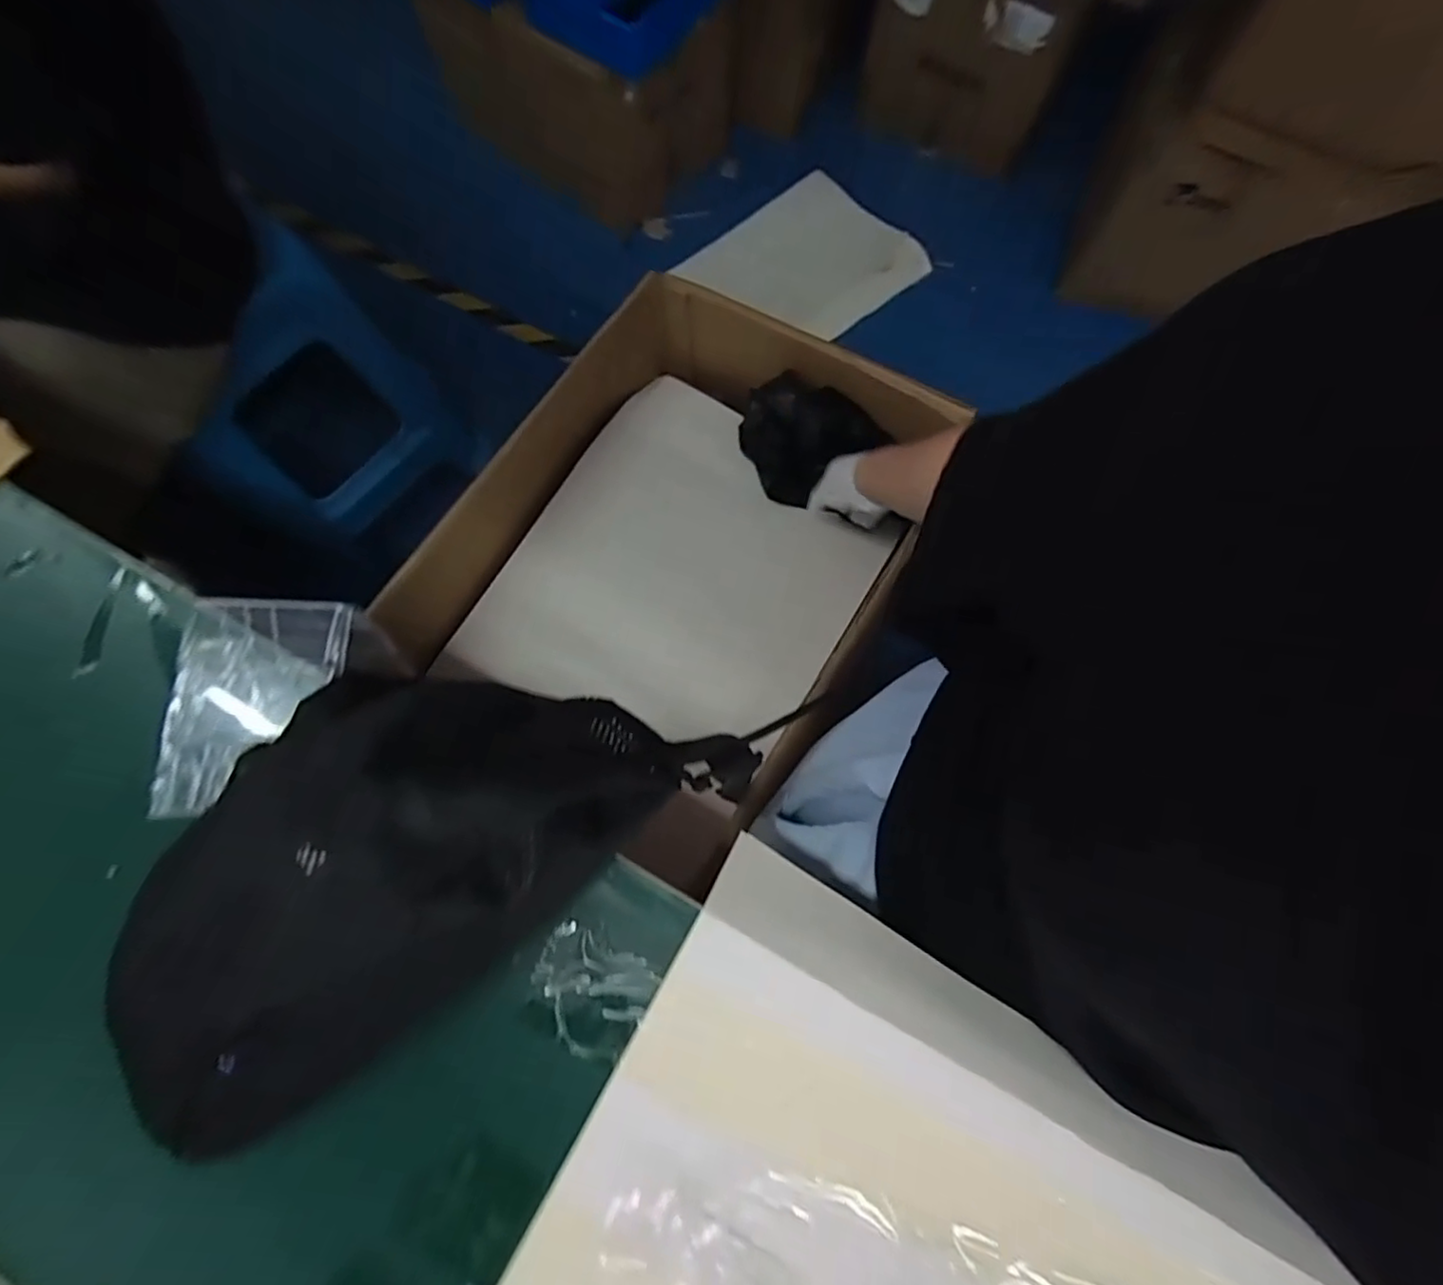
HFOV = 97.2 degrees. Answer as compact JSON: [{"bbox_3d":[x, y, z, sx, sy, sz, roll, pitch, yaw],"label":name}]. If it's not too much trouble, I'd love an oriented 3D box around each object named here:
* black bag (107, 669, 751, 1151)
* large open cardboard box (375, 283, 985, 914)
[{"bbox_3d":[-0.146,0.093,0.310,0.301,0.086,0.149,-33,78,-10],"label":"black bag"},{"bbox_3d":[-0.039,-0.118,0.745,0.415,0.199,0.496,29,76,6],"label":"large open cardboard box"}]

